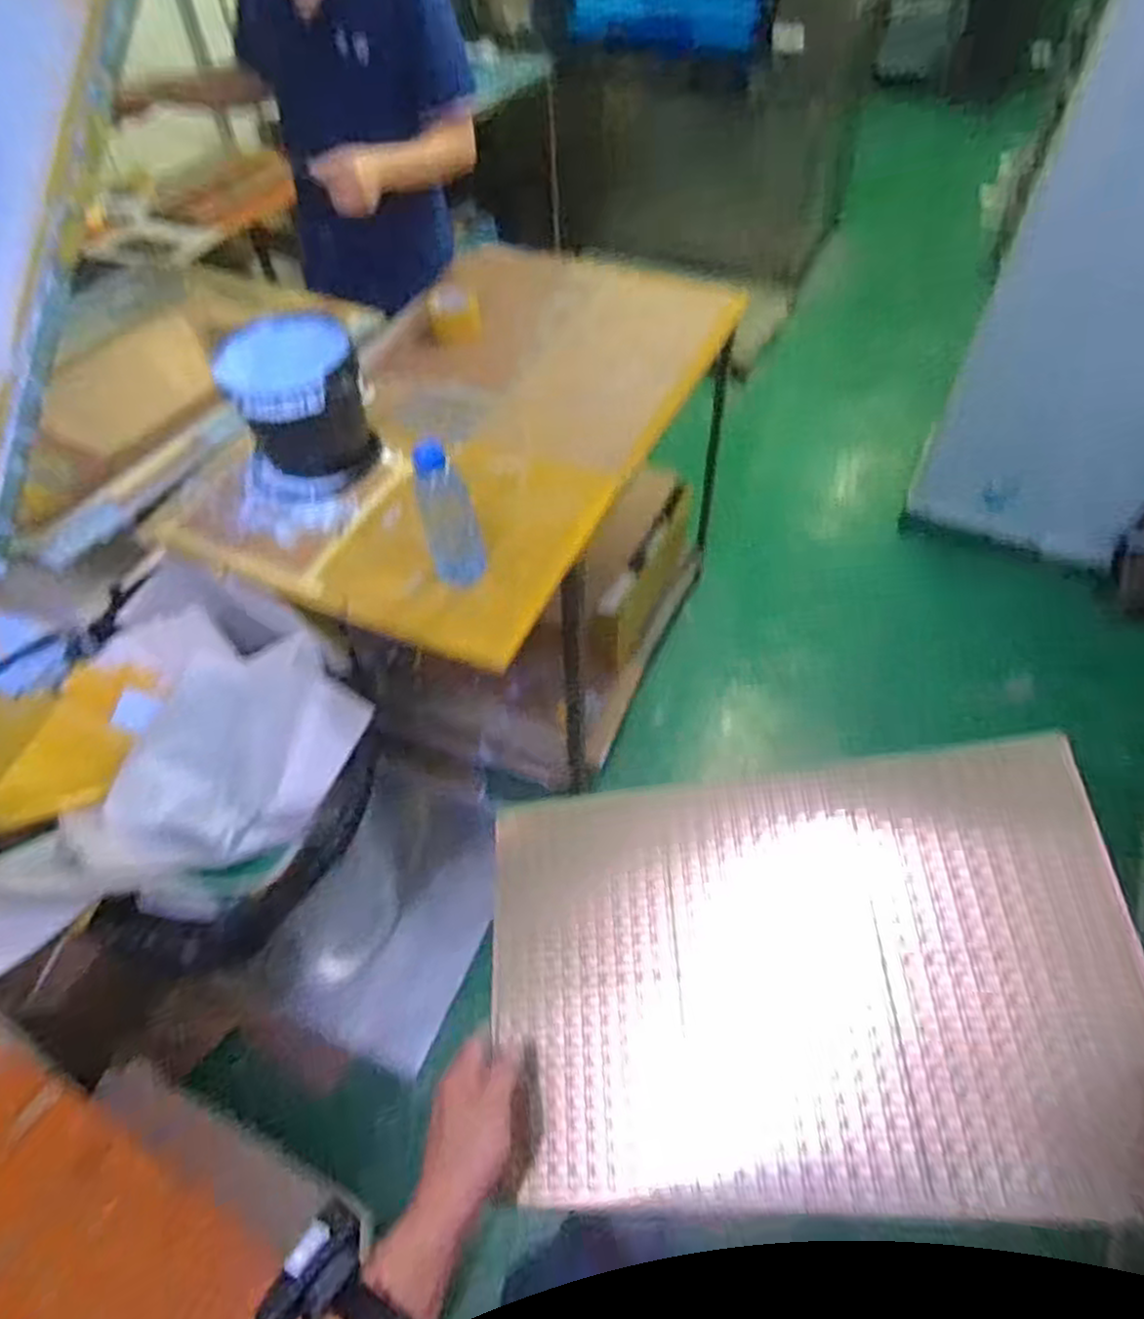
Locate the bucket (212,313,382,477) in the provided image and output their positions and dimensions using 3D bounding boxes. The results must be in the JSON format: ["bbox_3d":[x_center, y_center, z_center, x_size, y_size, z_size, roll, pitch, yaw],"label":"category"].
[{"bbox_3d":[-0.427,-0.399,1.186,0.188,0.203,0.202,-2,53,2],"label":"bucket"}]

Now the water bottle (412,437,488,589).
[{"bbox_3d":[-0.159,-0.185,0.976,0.071,0.200,0.064,-12,53,-6],"label":"water bottle"}]

